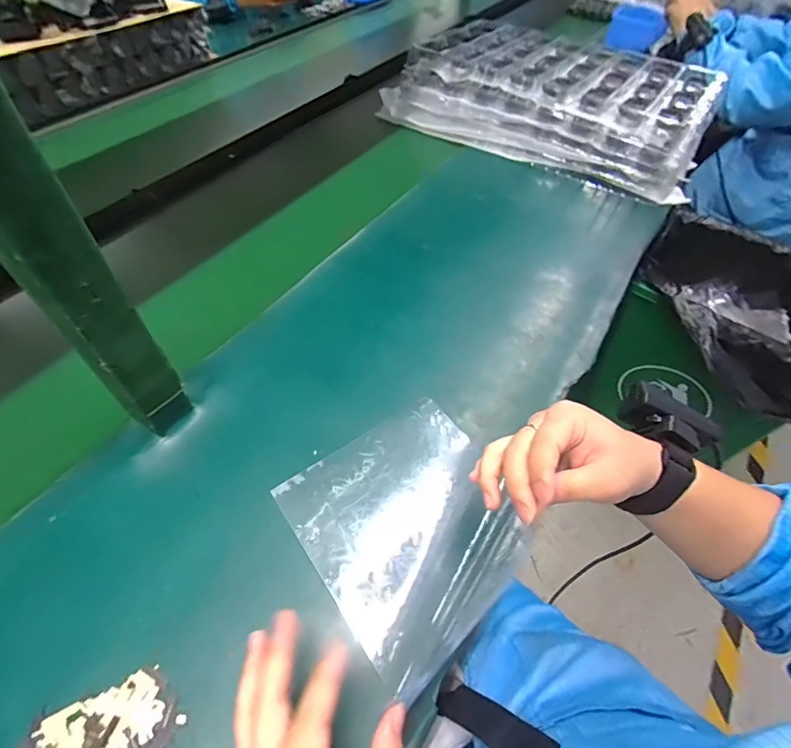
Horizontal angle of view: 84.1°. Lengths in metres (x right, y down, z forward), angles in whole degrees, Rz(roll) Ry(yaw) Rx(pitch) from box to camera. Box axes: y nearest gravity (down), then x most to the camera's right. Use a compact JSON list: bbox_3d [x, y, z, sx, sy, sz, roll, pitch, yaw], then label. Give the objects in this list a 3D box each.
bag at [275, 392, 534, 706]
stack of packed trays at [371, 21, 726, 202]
[{"bbox_3d":[0.017,0.119,0.366,0.172,0.020,0.182,-30,58,-22],"label":"bag"},{"bbox_3d":[0.290,-0.522,0.824,0.550,0.103,0.330,28,57,19],"label":"stack of packed trays"}]

